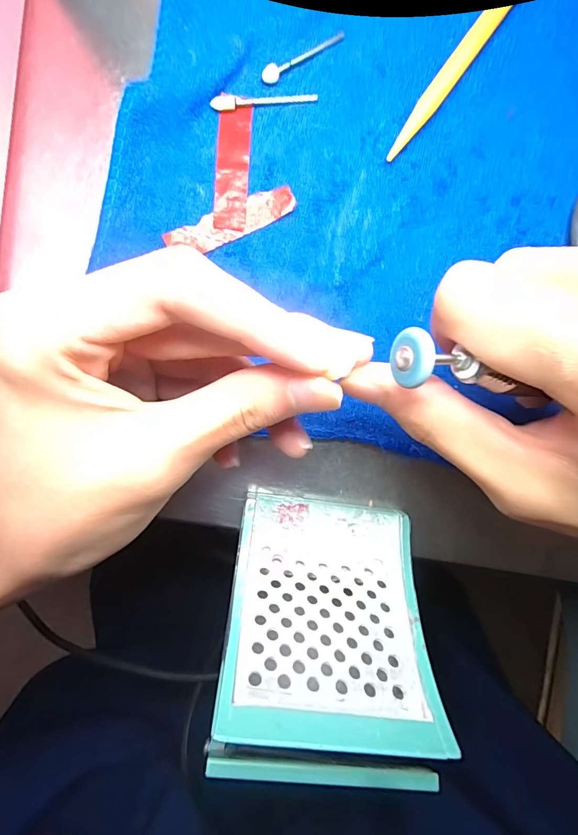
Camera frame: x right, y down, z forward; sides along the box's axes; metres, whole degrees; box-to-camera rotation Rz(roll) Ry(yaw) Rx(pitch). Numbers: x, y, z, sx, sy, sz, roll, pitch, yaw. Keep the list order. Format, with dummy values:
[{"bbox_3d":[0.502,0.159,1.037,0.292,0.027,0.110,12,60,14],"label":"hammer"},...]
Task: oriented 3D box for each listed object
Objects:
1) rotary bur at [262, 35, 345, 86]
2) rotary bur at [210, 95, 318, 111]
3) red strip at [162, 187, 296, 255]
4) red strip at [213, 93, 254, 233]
[{"bbox_3d":[0.007,-0.159,0.180,0.043,0.005,0.006,-34,92,-4],"label":"rotary bur"},{"bbox_3d":[-0.010,-0.138,0.180,0.047,0.004,0.005,-7,90,-5],"label":"rotary bur"},{"bbox_3d":[-0.025,-0.085,0.180,0.058,0.004,0.014,-27,92,-4],"label":"red strip"},{"bbox_3d":[-0.024,-0.110,0.178,0.014,0.004,0.056,4,89,-5],"label":"red strip"}]

